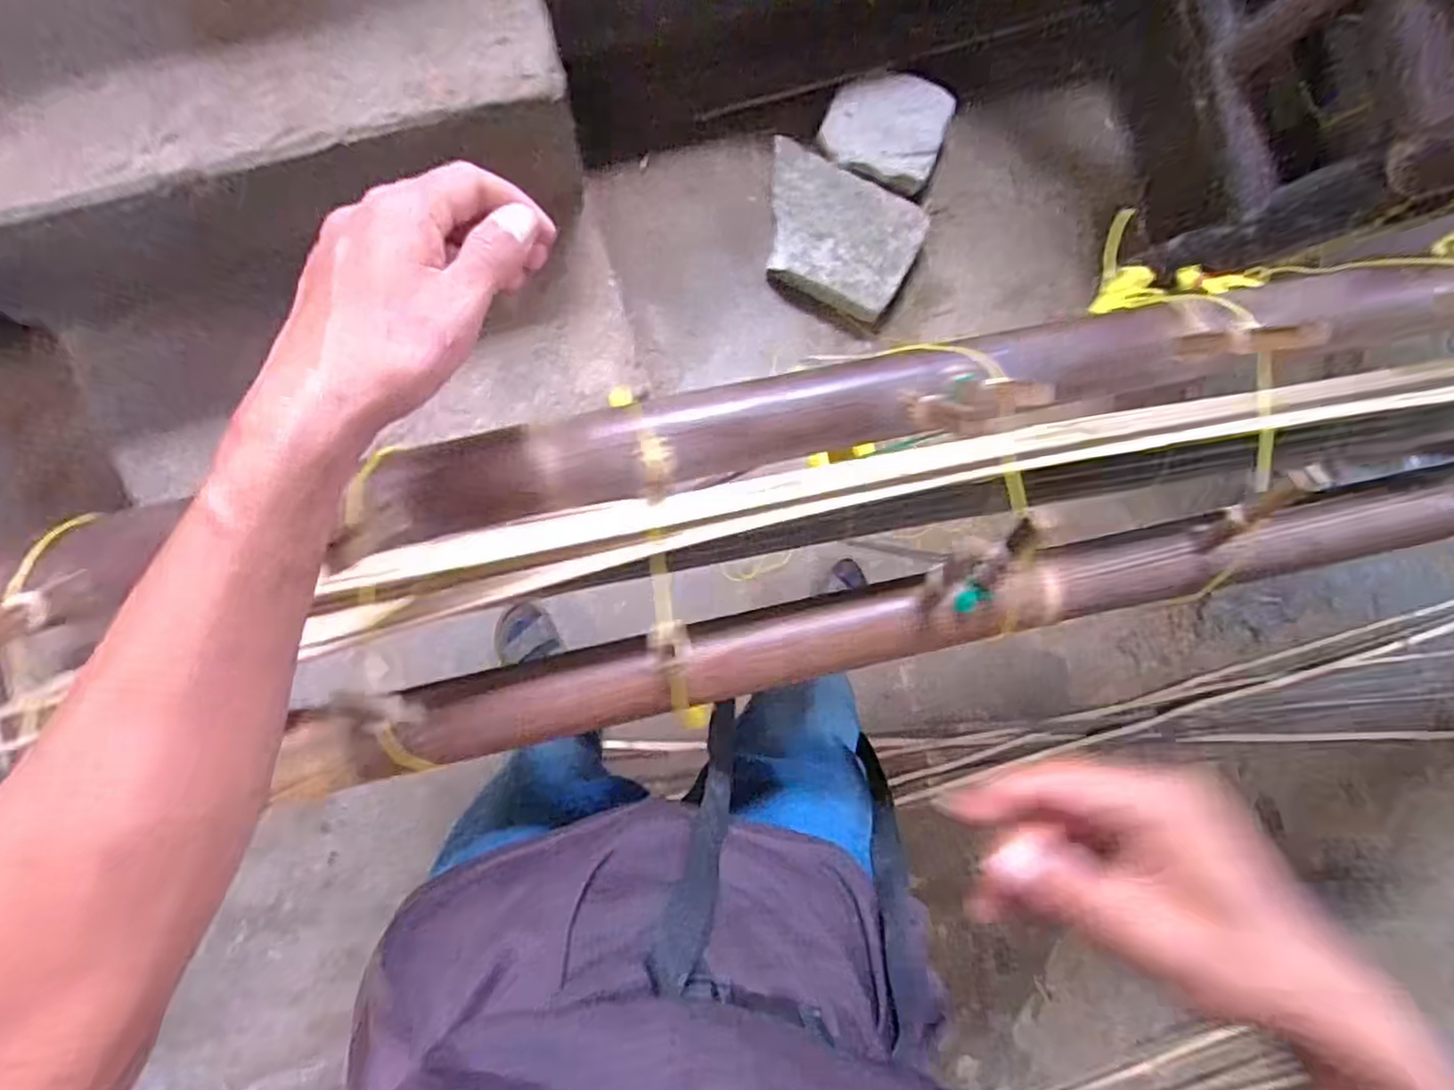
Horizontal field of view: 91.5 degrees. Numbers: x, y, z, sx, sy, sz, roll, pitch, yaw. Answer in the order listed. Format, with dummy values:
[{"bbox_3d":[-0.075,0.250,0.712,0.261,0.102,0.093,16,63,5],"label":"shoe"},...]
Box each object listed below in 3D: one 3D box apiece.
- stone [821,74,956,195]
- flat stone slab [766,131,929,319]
[{"bbox_3d":[0.270,-0.700,1.184,0.207,0.044,0.162,18,91,-8],"label":"stone"},{"bbox_3d":[0.178,-0.526,1.222,0.276,0.083,0.207,23,90,-8],"label":"flat stone slab"}]

